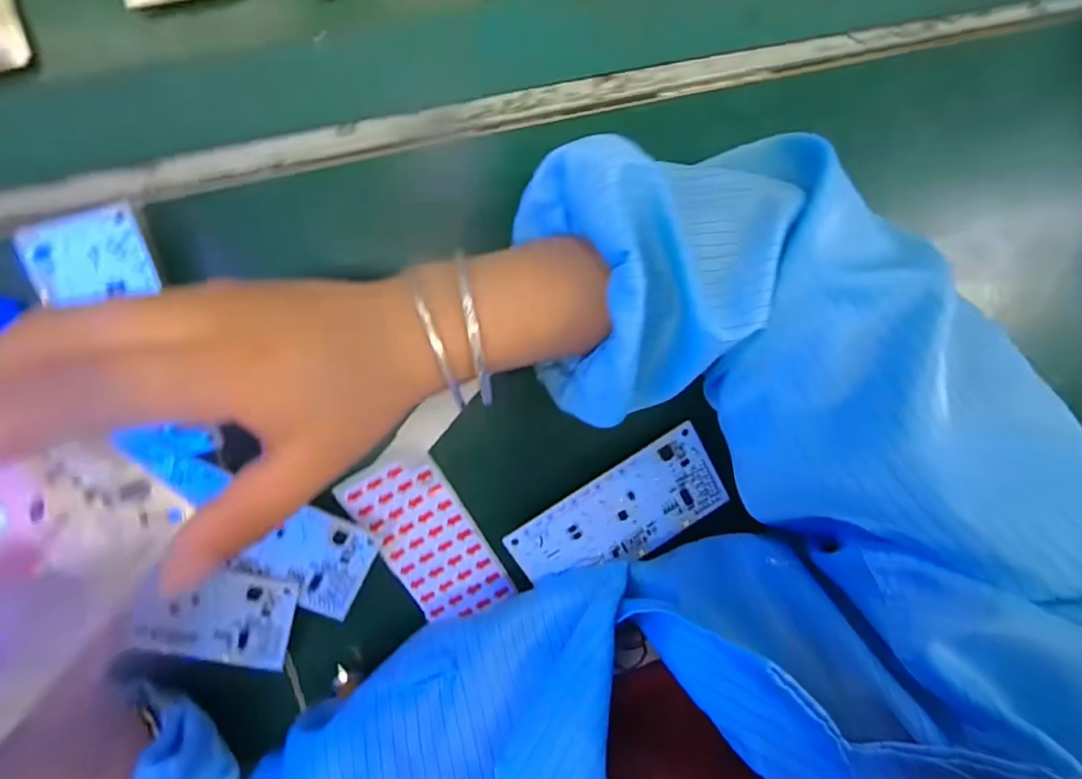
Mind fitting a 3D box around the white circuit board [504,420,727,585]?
[{"bbox_3d":[0.043,0.068,0.285,0.113,0.004,0.052,-32,106,-3],"label":"white circuit board"}]

